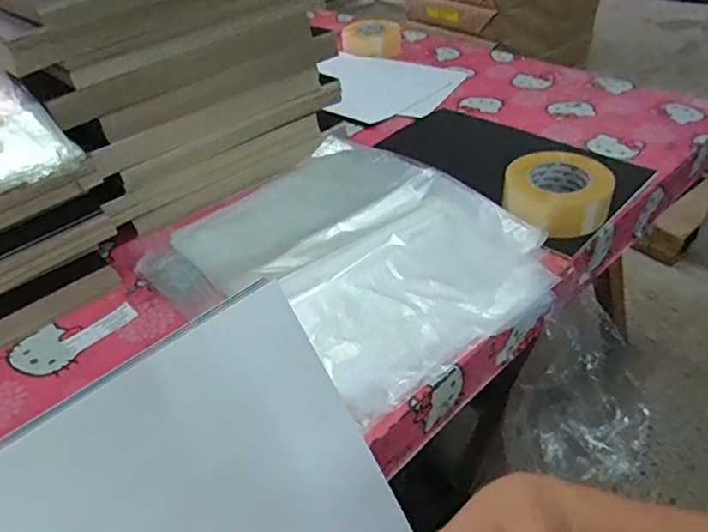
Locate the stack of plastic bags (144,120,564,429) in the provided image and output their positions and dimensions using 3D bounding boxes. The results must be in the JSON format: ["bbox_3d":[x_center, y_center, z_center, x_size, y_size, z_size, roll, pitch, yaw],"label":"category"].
[{"bbox_3d":[-0.007,-0.024,0.697,0.397,0.024,0.431,-34,50,-29],"label":"stack of plastic bags"}]

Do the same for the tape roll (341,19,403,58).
[{"bbox_3d":[0.042,-0.540,1.270,0.138,0.048,0.142,-2,41,3],"label":"tape roll"}]

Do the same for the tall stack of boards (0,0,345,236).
[{"bbox_3d":[-0.275,-0.298,0.790,0.432,0.320,0.261,-34,50,-29],"label":"tall stack of boards"}]

